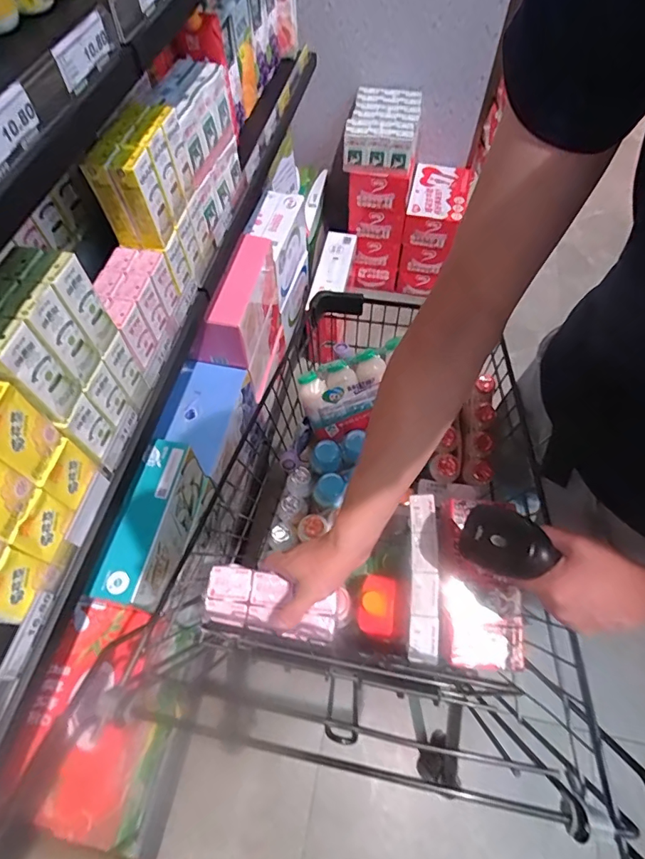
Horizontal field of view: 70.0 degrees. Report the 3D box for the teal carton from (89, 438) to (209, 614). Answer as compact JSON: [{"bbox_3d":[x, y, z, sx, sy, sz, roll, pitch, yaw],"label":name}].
[{"bbox_3d":[-0.280,0.166,0.790,0.069,0.141,0.263,10,61,5],"label":"teal carton"}]

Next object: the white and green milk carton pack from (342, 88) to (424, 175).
[{"bbox_3d":[0.179,-0.899,1.381,0.201,0.105,0.259,11,61,6],"label":"white and green milk carton pack"}]

